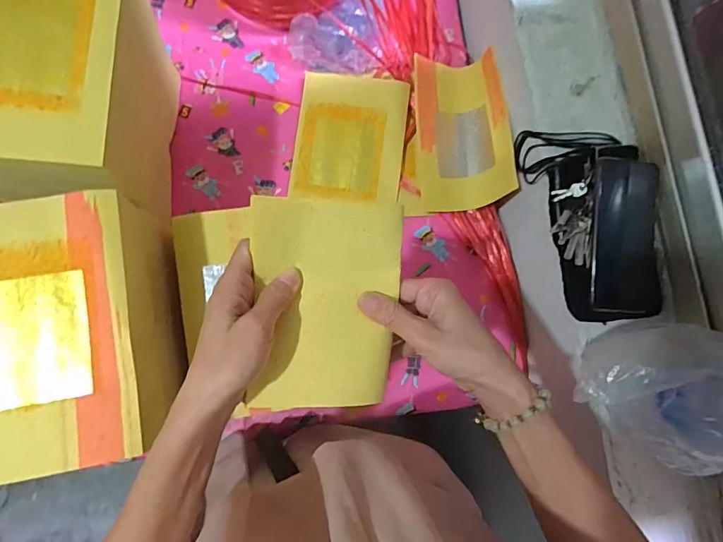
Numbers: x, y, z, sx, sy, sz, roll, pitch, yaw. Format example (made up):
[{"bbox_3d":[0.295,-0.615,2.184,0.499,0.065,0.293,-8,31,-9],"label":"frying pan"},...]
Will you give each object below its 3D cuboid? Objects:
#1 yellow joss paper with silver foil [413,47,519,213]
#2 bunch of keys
[{"bbox_3d":[0.144,-0.208,0.655,0.128,0.057,0.235,-1,82,-5],"label":"yellow joss paper with silver foil"},{"bbox_3d":[0.246,-0.058,0.515,0.040,0.030,0.101,-6,82,-6],"label":"bunch of keys"}]

